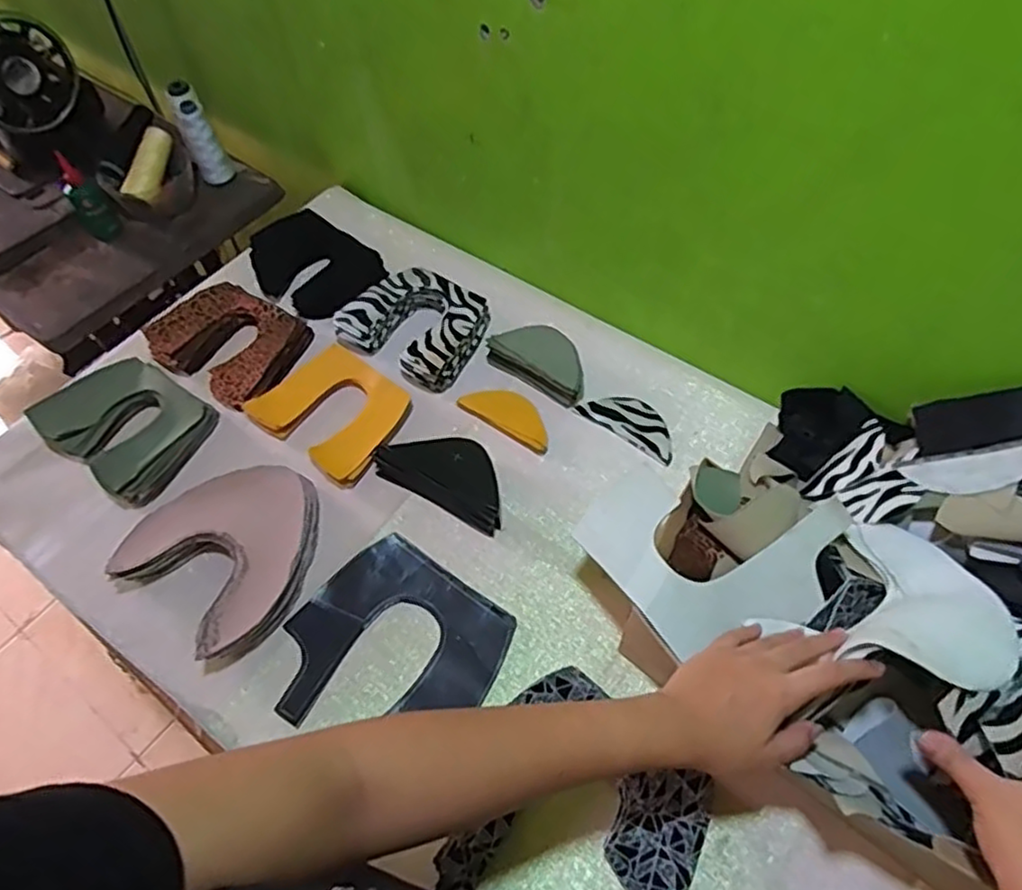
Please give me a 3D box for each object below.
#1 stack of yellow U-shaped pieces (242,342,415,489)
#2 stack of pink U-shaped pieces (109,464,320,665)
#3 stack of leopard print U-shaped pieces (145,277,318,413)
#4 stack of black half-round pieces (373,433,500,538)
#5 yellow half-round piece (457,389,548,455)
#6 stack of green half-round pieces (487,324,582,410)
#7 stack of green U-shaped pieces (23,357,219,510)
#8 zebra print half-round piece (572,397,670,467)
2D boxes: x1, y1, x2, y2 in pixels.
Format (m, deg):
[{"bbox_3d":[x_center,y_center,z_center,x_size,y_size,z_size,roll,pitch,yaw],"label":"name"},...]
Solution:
[{"bbox_3d":[-0.190,-0.036,0.738,0.151,0.027,0.124,34,64,21],"label":"stack of yellow U-shaped pieces"},{"bbox_3d":[-0.261,0.099,0.646,0.161,0.047,0.182,35,65,22],"label":"stack of pink U-shaped pieces"},{"bbox_3d":[-0.334,-0.123,0.804,0.174,0.034,0.134,26,62,18],"label":"stack of leopard print U-shaped pieces"},{"bbox_3d":[-0.066,0.027,0.693,0.146,0.034,0.070,28,62,19],"label":"stack of black half-round pieces"},{"bbox_3d":[0.001,-0.035,0.731,0.104,0.015,0.049,27,62,18],"label":"yellow half-round piece"},{"bbox_3d":[0.035,-0.097,0.765,0.122,0.038,0.058,31,63,20],"label":"stack of green half-round pieces"},{"bbox_3d":[-0.411,-0.025,0.732,0.159,0.060,0.133,31,63,20],"label":"stack of green U-shaped pieces"},{"bbox_3d":[0.131,-0.026,0.734,0.112,0.005,0.055,32,65,21],"label":"zebra print half-round piece"}]

